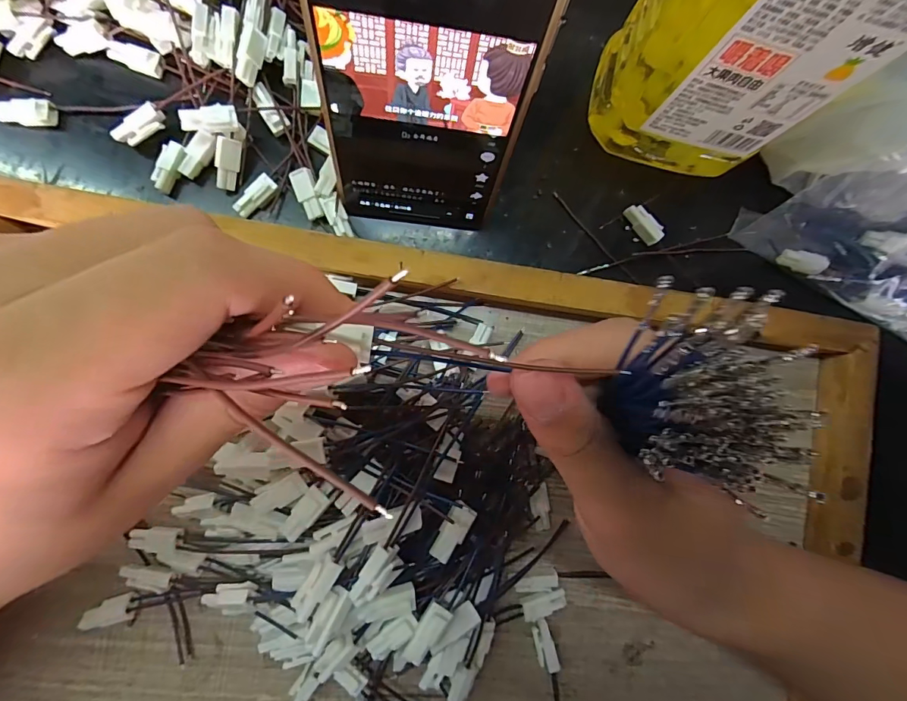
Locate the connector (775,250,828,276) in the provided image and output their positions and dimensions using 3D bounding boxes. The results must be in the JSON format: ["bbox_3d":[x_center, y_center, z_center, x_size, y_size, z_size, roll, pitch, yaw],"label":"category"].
[{"bbox_3d":[0.214,-0.055,0.263,0.028,0.005,0.013,13,85,8],"label":"connector"}]

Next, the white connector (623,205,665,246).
[{"bbox_3d":[0.113,-0.075,0.253,0.011,0.010,0.025,-38,91,-7],"label":"white connector"}]

